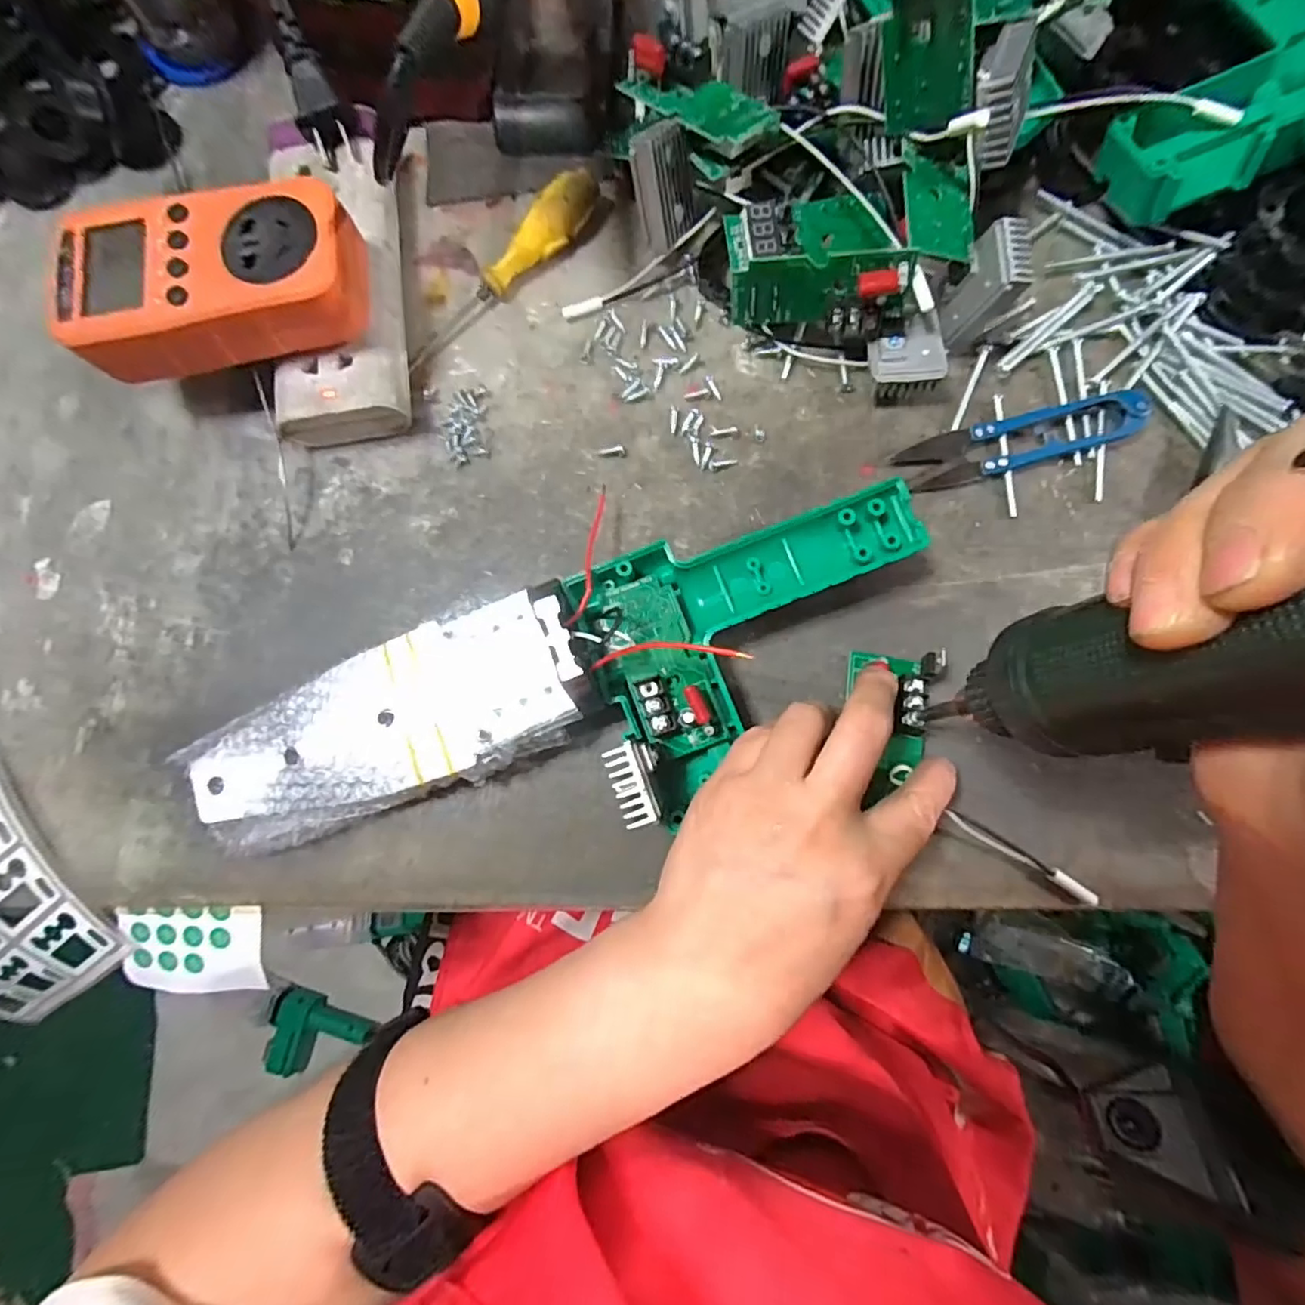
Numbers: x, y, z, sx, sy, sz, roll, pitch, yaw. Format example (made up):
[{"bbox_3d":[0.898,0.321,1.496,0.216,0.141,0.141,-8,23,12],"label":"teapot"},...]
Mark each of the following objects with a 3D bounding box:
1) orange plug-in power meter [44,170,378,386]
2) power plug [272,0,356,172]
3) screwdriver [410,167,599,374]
[{"bbox_3d":[-0.194,-0.167,0.267,0.122,0.030,0.065,-7,81,1],"label":"orange plug-in power meter"},{"bbox_3d":[-0.167,-0.276,0.289,0.020,0.011,0.065,-14,113,0],"label":"power plug"},{"bbox_3d":[-0.076,-0.196,0.307,0.019,0.020,0.129,42,85,8],"label":"screwdriver"}]

